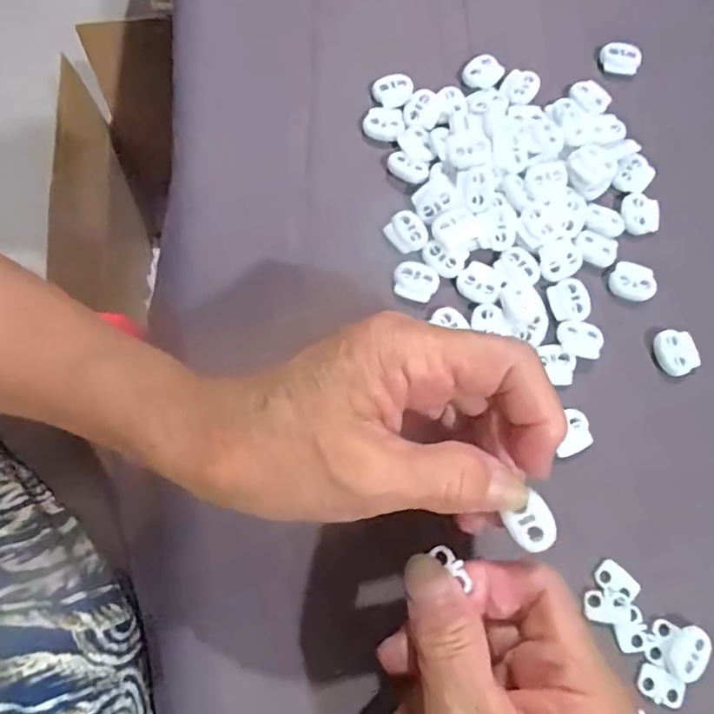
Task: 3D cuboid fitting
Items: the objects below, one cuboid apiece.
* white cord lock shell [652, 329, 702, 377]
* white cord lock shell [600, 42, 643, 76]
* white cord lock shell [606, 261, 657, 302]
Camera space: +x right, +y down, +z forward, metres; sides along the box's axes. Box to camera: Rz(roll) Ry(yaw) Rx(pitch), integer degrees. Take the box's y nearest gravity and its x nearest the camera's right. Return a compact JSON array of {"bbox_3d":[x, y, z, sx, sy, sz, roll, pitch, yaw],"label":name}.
[{"bbox_3d":[0.152,-0.002,0.275,0.019,0.004,0.022,-17,78,-4],"label":"white cord lock shell"},{"bbox_3d":[0.148,-0.168,0.325,0.022,0.009,0.013,14,78,3],"label":"white cord lock shell"},{"bbox_3d":[0.137,-0.038,0.286,0.021,0.005,0.018,31,79,6],"label":"white cord lock shell"}]

